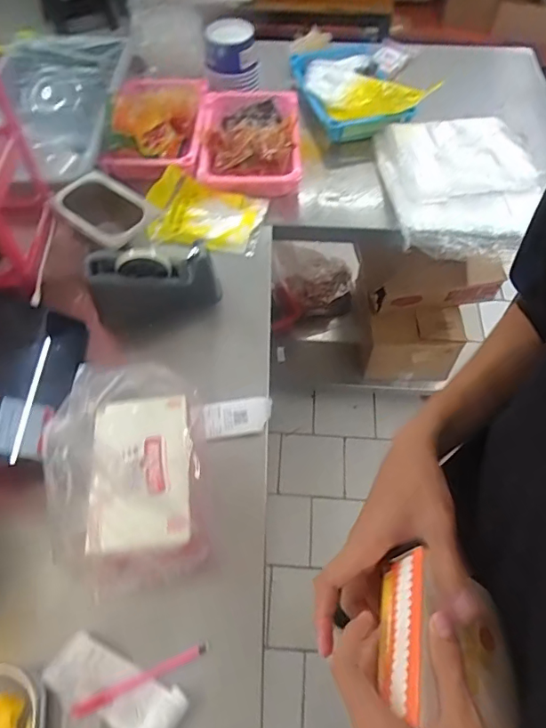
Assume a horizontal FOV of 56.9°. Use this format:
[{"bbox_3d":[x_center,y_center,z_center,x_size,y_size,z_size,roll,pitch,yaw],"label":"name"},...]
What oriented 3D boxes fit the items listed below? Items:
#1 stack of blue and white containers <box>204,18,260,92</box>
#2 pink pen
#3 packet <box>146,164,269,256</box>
[{"bbox_3d":[-0.088,-0.660,1.088,0.112,0.109,0.124,-9,58,-5],"label":"stack of blue and white containers"},{"bbox_3d":[-0.146,0.349,0.558,0.152,0.012,0.015,-20,59,-12],"label":"pink pen"},{"bbox_3d":[-0.117,-0.273,0.908,0.195,0.043,0.142,21,71,-1],"label":"packet"}]

